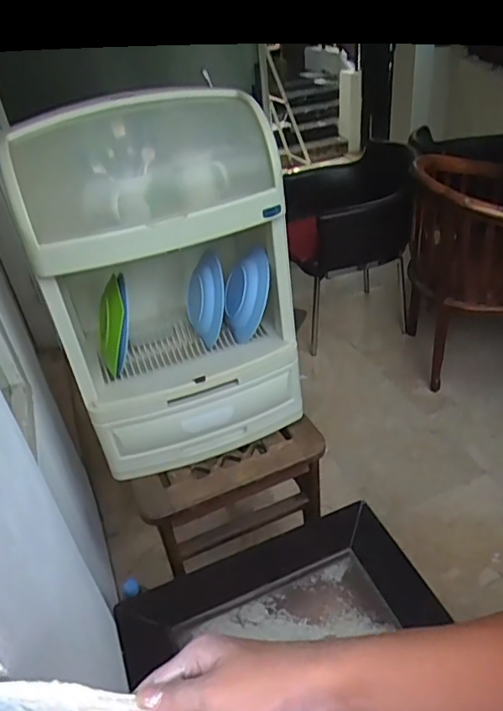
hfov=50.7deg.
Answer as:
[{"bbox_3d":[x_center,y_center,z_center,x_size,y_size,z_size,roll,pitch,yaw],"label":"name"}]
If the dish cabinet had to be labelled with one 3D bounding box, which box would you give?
[{"bbox_3d":[-0.186,-0.154,1.151,0.457,0.702,0.337,-19,38,-16],"label":"dish cabinet"}]

